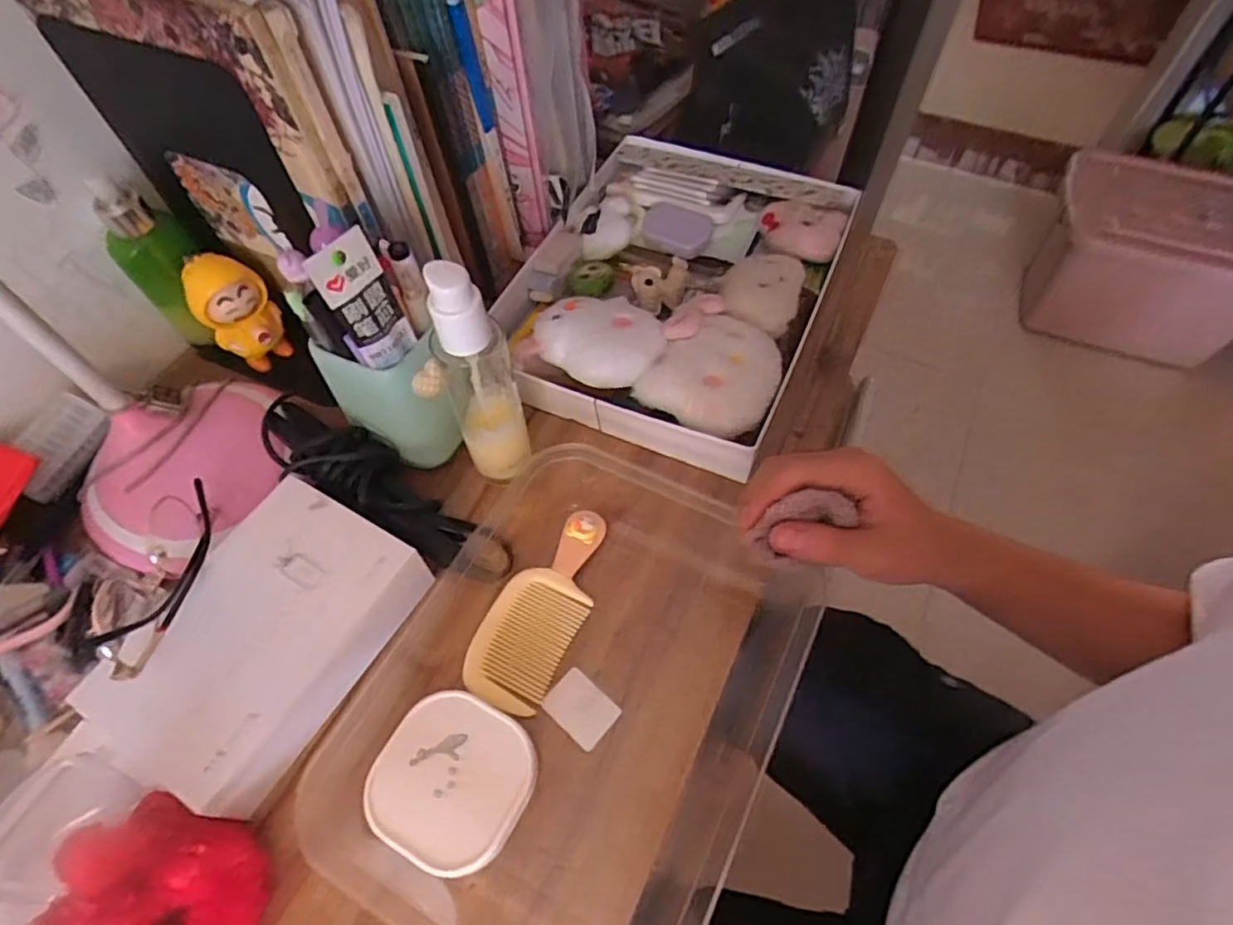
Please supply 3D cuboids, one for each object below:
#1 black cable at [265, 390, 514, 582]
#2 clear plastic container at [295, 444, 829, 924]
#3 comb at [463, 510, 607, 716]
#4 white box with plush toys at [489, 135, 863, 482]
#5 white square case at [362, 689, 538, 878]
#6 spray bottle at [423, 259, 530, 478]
[{"bbox_3d":[-0.161,0.013,0.423,0.198,0.043,0.053,31,63,19],"label":"black cable"},{"bbox_3d":[-0.025,0.125,0.361,0.222,0.042,0.266,24,61,15],"label":"clear plastic container"},{"bbox_3d":[-0.045,0.088,0.400,0.053,0.014,0.129,23,61,14],"label":"comb"},{"bbox_3d":[0.046,-0.157,0.519,0.230,0.060,0.301,21,60,14],"label":"white box with plush toys"},{"bbox_3d":[-0.086,0.171,0.344,0.079,0.025,0.078,23,61,15],"label":"white square case"},{"bbox_3d":[-0.082,-0.048,0.389,0.040,0.168,0.035,-17,59,-10],"label":"spray bottle"}]

